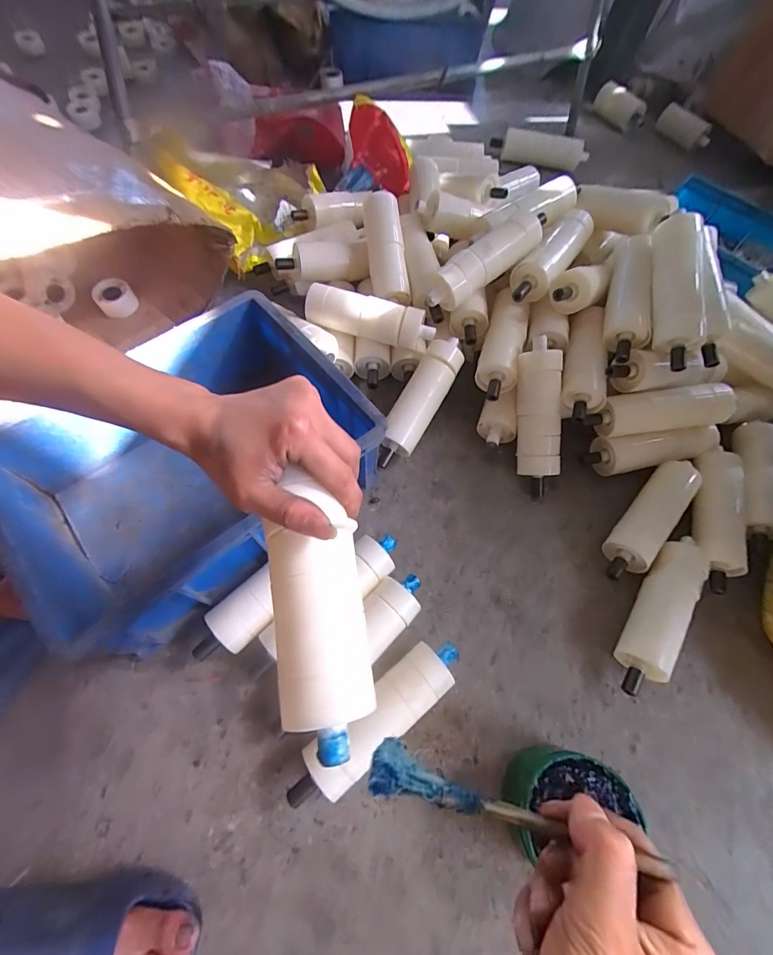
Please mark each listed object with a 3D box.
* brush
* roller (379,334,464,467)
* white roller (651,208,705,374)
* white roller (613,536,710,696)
[{"bbox_3d":[0.065,0.177,0.217,0.150,0.010,0.027,11,66,12],"label":"brush"},{"bbox_3d":[0.050,-0.113,0.620,0.059,0.048,0.225,28,82,9],"label":"roller"},{"bbox_3d":[0.399,-0.254,0.560,0.054,0.051,0.214,-2,92,-4],"label":"white roller"},{"bbox_3d":[0.356,0.173,0.531,0.060,0.049,0.221,35,69,12],"label":"white roller"}]

